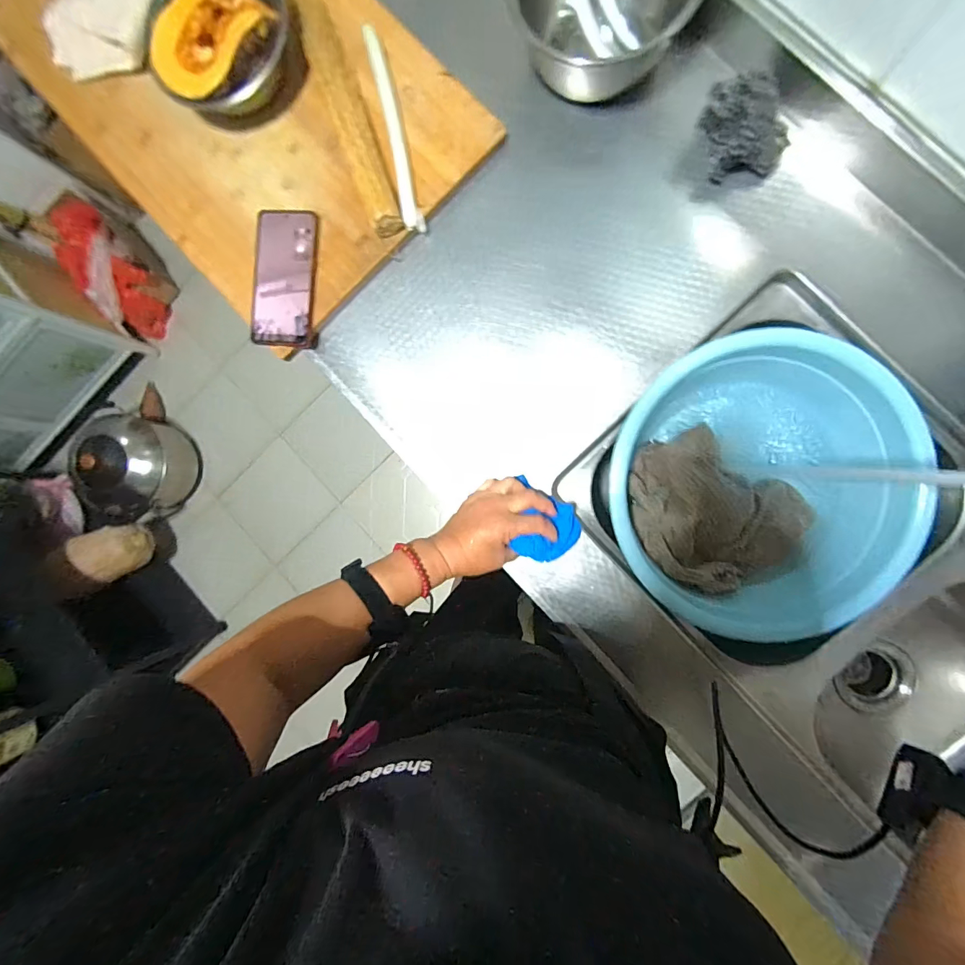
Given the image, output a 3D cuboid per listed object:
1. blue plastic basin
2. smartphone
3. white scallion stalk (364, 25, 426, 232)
[{"bbox_3d":[0.330,0.004,0.551,0.332,0.111,0.343,0,90,7],"label":"blue plastic basin"},{"bbox_3d":[-0.245,-0.253,0.539,0.076,0.015,0.164,5,91,7],"label":"smartphone"},{"bbox_3d":[-0.107,-0.421,0.526,0.021,0.022,0.236,-13,89,7],"label":"white scallion stalk"}]

